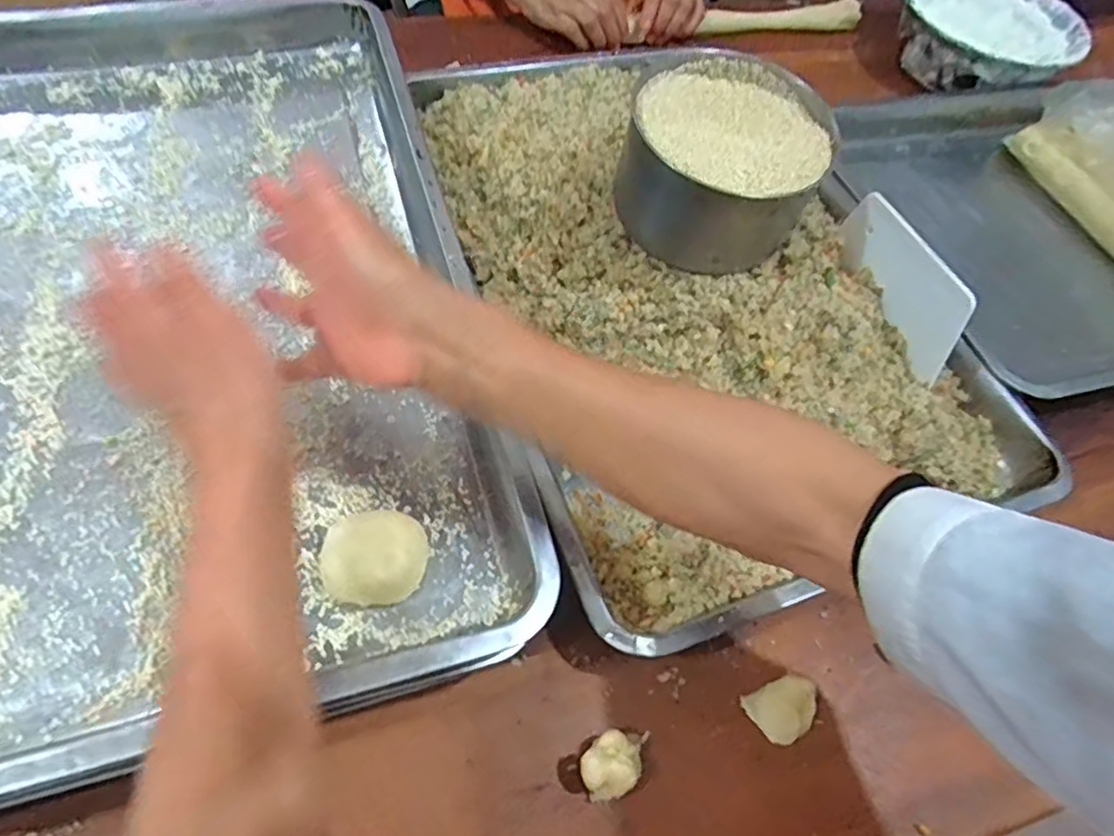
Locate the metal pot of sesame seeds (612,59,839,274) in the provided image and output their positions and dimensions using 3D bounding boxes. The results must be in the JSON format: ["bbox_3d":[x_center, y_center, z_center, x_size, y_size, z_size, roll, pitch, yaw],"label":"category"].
[{"bbox_3d":[0.114,-0.169,0.457,0.123,0.101,0.124,3,59,-5],"label":"metal pot of sesame seeds"}]

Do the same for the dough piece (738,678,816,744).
[{"bbox_3d":[0.140,0.178,0.394,0.041,0.011,0.033,-24,64,-20],"label":"dough piece"}]

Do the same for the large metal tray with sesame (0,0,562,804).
[{"bbox_3d":[-0.273,-0.108,0.435,0.386,0.057,0.621,-13,60,-12],"label":"large metal tray with sesame"}]

